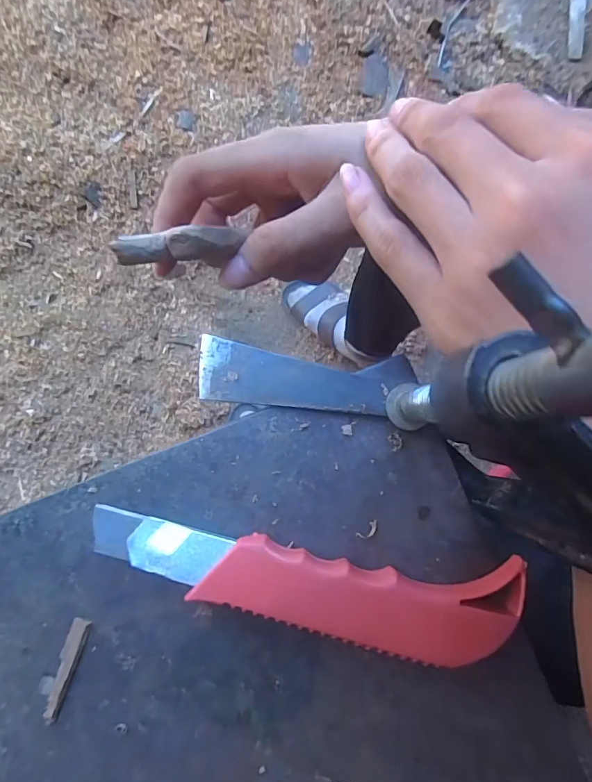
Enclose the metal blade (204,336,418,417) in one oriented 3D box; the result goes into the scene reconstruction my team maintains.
[{"bbox_3d":[0.003,-0.006,0.186,0.086,0.006,0.025,6,82,5],"label":"metal blade"}]

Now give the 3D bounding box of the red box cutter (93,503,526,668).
[{"bbox_3d":[0.002,0.073,0.170,0.158,0.019,0.037,6,84,-1],"label":"red box cutter"}]

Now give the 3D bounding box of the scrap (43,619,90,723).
[{"bbox_3d":[-0.090,0.110,0.176,0.008,0.005,0.038,17,84,1],"label":"scrap"}]

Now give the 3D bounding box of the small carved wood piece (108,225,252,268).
[{"bbox_3d":[-0.054,-0.067,0.205,0.059,0.012,0.015,-5,78,-5],"label":"small carved wood piece"}]

